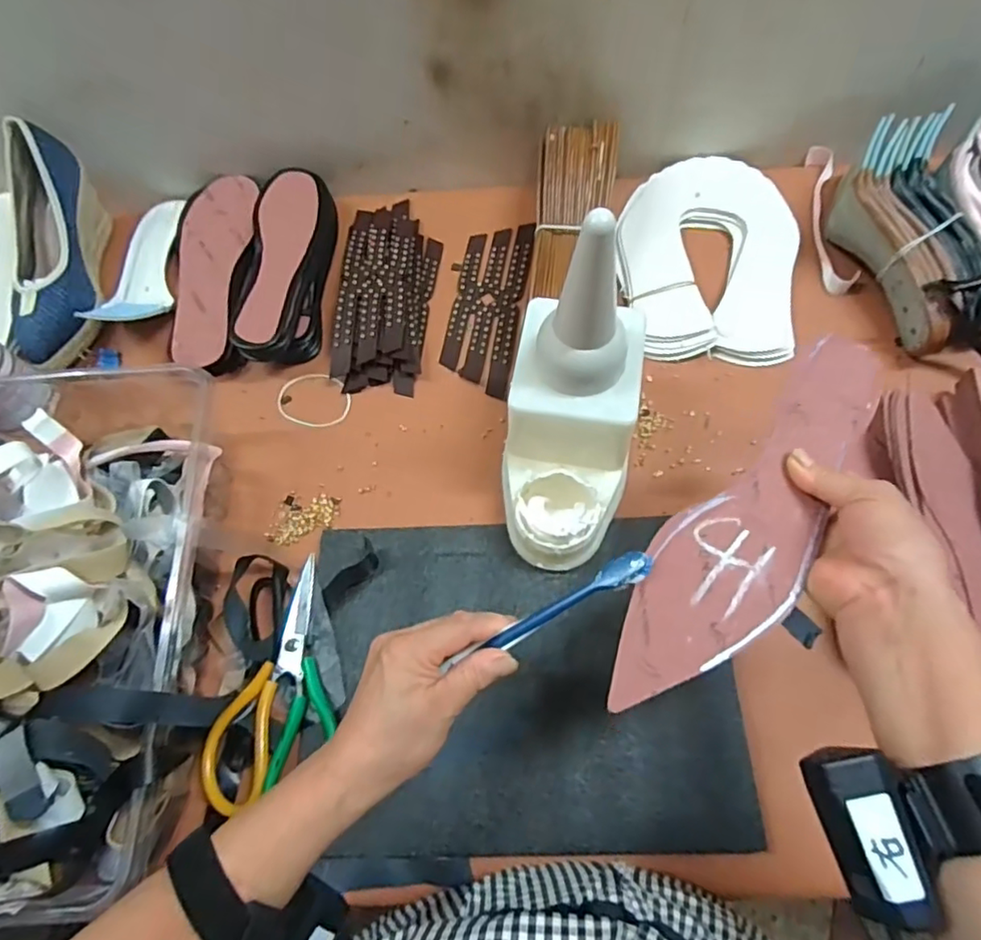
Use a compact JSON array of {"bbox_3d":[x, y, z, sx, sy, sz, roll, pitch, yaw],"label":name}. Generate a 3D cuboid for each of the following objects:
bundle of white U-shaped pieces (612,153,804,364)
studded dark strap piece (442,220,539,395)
[{"bbox_3d":[0.225,-0.225,0.635,0.176,0.024,0.257,6,66,6],"label":"bundle of white U-shaped pieces"},{"bbox_3d":[-0.003,-0.176,0.636,0.073,0.007,0.209,7,66,7],"label":"studded dark strap piece"}]

